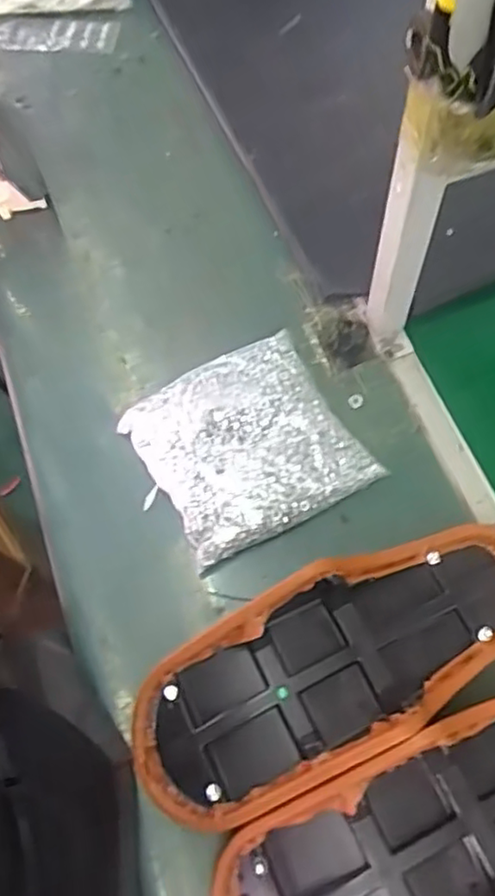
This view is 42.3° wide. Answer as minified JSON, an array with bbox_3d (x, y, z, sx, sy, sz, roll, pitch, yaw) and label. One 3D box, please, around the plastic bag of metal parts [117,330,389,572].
[{"bbox_3d":[-0.002,-0.007,0.817,0.255,0.067,0.242,-26,67,-8],"label":"plastic bag of metal parts"}]

